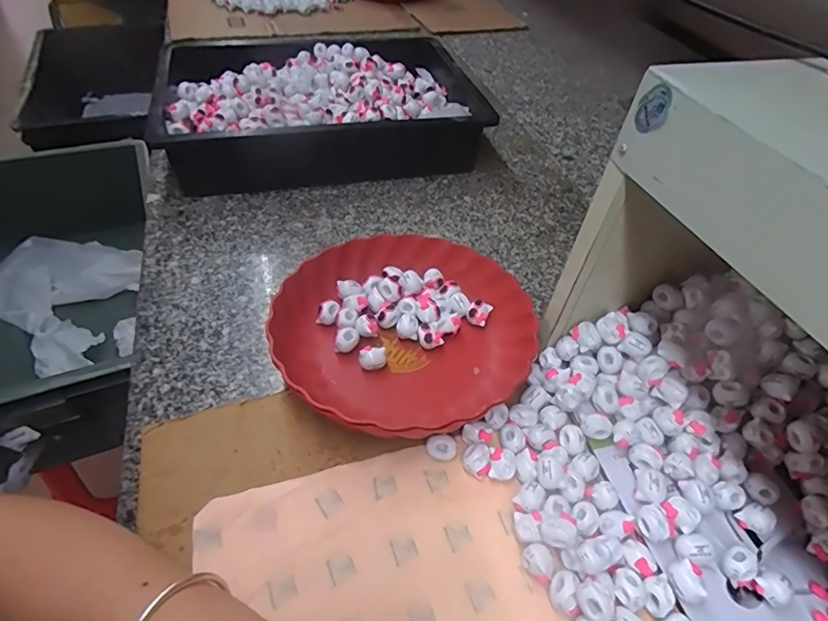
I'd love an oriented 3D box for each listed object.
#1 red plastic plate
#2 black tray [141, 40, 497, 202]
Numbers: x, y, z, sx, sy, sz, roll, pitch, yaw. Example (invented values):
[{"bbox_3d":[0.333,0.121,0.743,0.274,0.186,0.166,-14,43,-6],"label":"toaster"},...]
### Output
[{"bbox_3d":[-0.011,0.016,0.476,0.236,0.059,0.228,3,47,-3],"label":"red plastic plate"},{"bbox_3d":[-0.136,-0.310,0.743,0.438,0.109,0.298,-9,49,-14],"label":"black tray"}]

